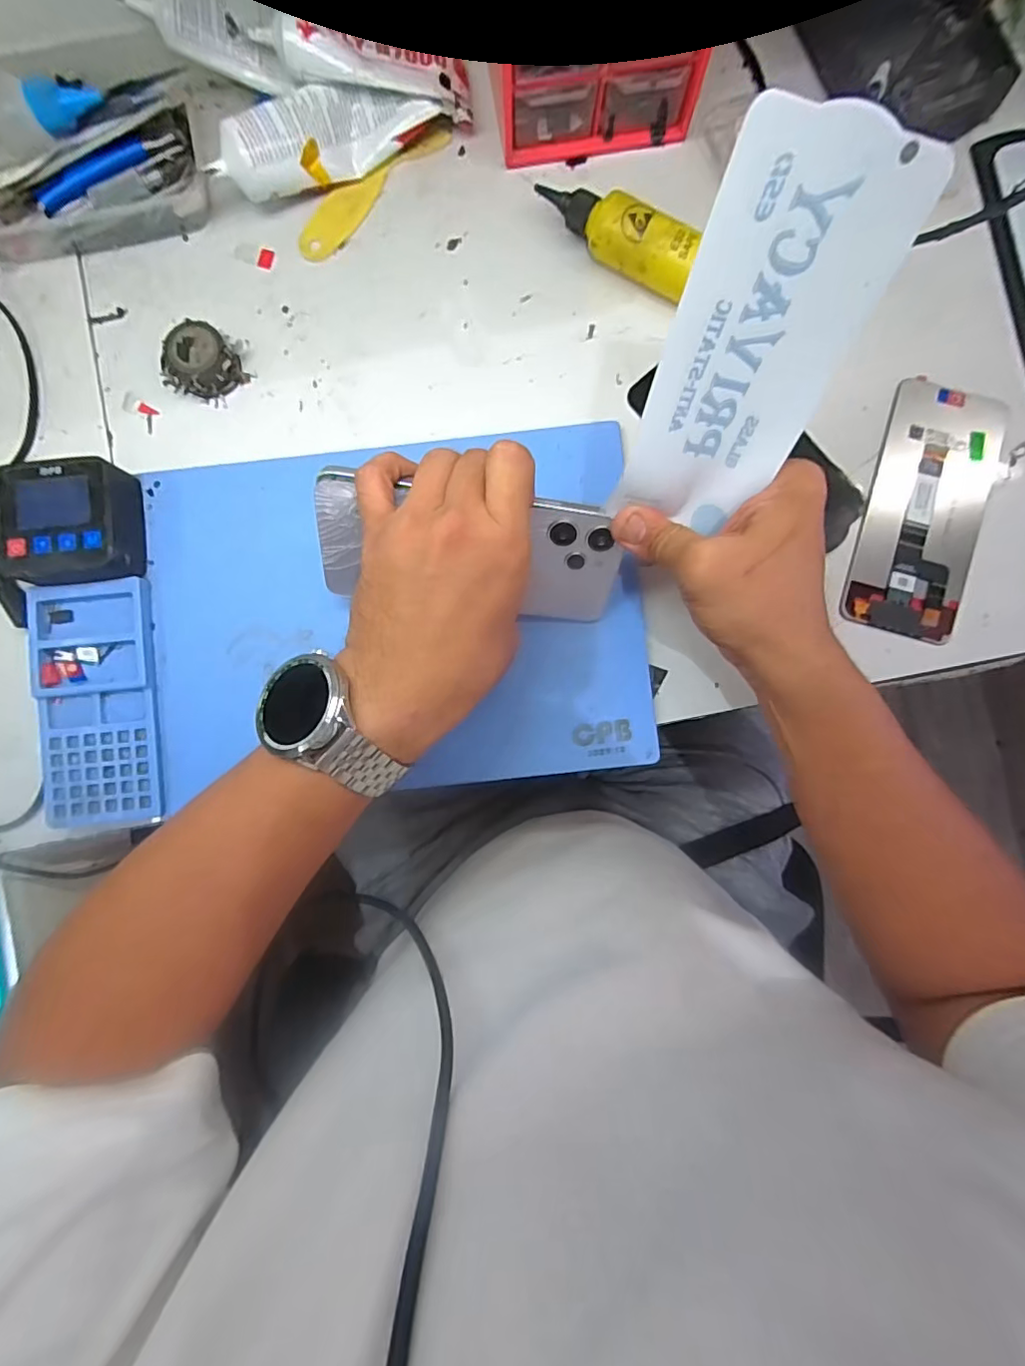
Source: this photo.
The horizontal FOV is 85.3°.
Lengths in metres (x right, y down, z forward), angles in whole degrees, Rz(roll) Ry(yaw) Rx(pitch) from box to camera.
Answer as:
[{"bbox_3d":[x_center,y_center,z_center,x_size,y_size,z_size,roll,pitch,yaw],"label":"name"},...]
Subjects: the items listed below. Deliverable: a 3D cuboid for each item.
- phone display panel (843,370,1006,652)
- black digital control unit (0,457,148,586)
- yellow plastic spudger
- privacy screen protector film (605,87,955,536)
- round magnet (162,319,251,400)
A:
[{"bbox_3d":[0.265,-0.112,0.354,0.073,0.005,0.168,16,87,2],"label":"phone display panel"},{"bbox_3d":[-0.270,-0.096,0.344,0.068,0.035,0.070,-7,87,1],"label":"black digital control unit"},{"bbox_3d":[-0.097,-0.334,0.374,0.124,0.004,0.030,-45,87,-1],"label":"yellow plastic spudger"},{"bbox_3d":[0.100,-0.135,0.233,0.073,0.146,0.009,12,44,-3],"label":"privacy screen protector film"},{"bbox_3d":[-0.202,-0.205,0.360,0.044,0.024,0.038,-44,87,-1],"label":"round magnet"}]

